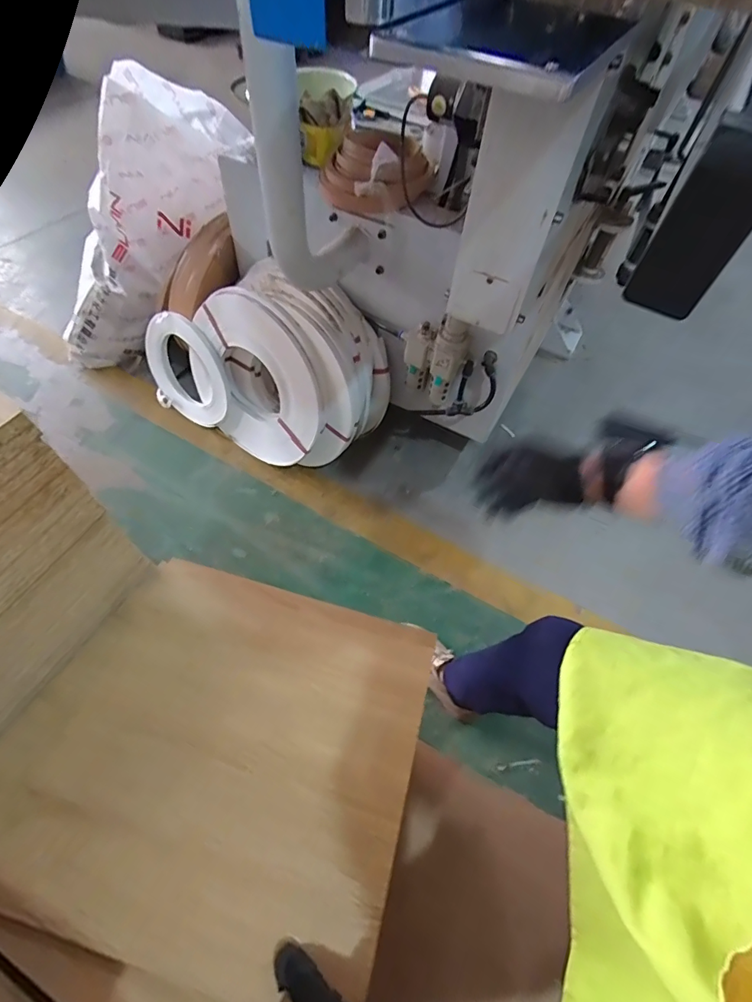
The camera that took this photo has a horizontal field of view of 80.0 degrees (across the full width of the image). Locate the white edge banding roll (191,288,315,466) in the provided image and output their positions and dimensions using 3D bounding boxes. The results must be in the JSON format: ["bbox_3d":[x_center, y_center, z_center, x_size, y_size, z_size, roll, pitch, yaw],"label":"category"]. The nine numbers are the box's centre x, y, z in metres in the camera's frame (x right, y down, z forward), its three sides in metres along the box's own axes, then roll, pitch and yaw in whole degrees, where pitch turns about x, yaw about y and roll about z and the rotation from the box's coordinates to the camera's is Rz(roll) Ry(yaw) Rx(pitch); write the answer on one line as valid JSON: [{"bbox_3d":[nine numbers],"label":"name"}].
[{"bbox_3d":[-0.286,-0.278,1.055,0.376,0.379,0.038,34,44,12],"label":"white edge banding roll"}]

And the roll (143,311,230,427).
[{"bbox_3d":[-0.503,-0.348,1.196,0.289,0.271,0.023,33,43,6],"label":"roll"}]

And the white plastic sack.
[{"bbox_3d":[-0.650,-0.667,1.182,0.274,0.761,0.214,-1,49,-50],"label":"white plastic sack"}]

